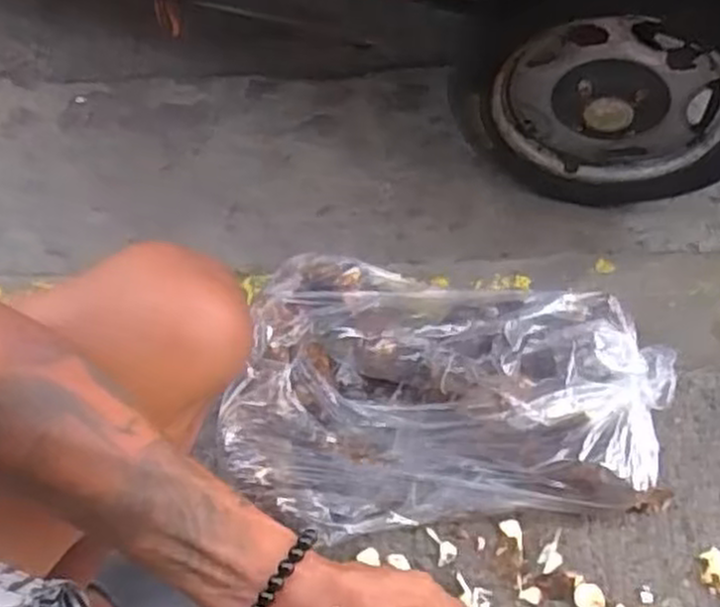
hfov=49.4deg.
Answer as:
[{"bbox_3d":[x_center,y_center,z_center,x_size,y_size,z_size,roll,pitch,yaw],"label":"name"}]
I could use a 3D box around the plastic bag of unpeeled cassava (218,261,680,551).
[{"bbox_3d":[0.097,0.094,0.816,0.436,0.122,0.279,8,60,6],"label":"plastic bag of unpeeled cassava"}]

